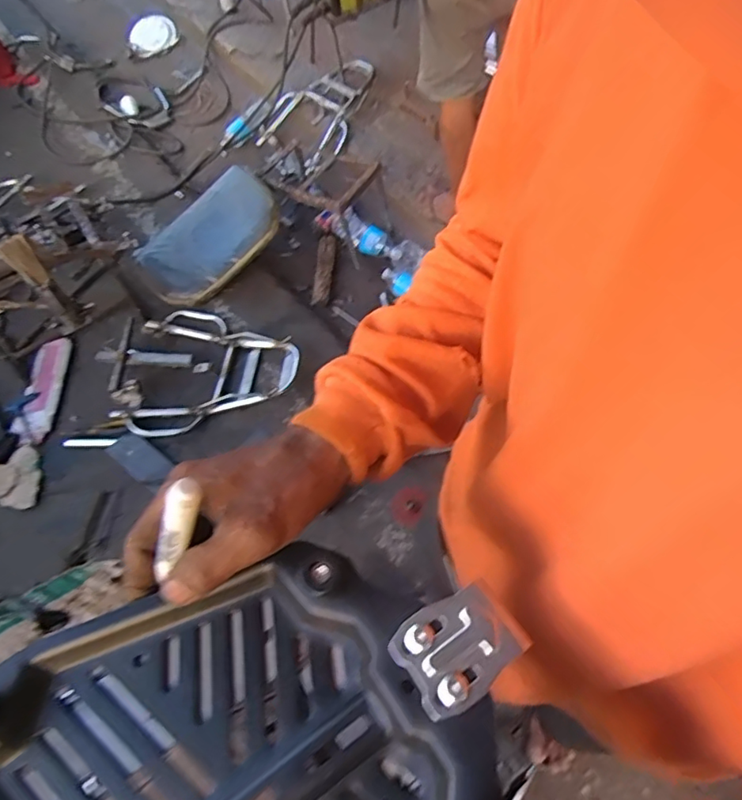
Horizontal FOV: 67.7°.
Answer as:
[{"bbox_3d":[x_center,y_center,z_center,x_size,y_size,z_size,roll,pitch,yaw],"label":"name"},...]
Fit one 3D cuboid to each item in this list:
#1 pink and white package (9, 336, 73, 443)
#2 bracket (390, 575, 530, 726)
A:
[{"bbox_3d":[-0.946,-0.030,1.594,0.112,0.023,0.352,-1,59,3],"label":"pink and white package"},{"bbox_3d":[0.041,0.116,0.262,0.056,0.010,0.043,-31,62,-14],"label":"bracket"}]

